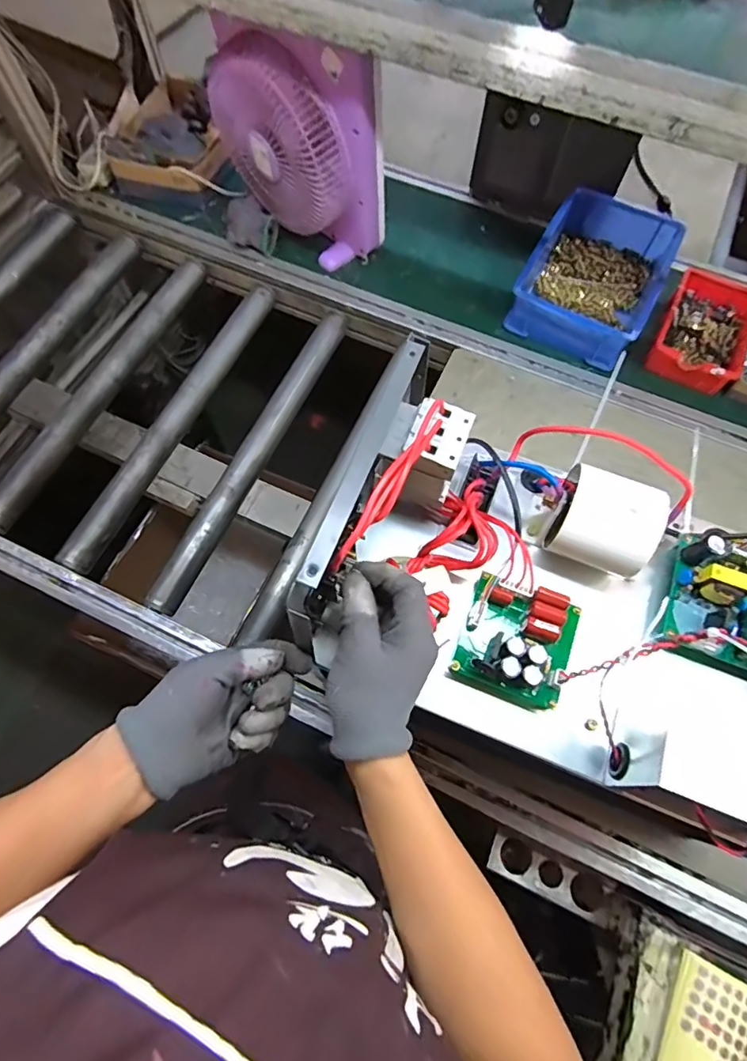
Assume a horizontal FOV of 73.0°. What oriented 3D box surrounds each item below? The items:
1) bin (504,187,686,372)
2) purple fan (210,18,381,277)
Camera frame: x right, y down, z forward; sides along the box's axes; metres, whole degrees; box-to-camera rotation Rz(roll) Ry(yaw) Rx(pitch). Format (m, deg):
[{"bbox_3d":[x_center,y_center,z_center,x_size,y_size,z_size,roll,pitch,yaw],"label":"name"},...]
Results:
[{"bbox_3d":[0.378,-0.432,0.877,0.208,0.094,0.301,28,71,9],"label":"bin"},{"bbox_3d":[-0.128,-0.584,0.789,0.286,0.292,0.090,19,69,6],"label":"purple fan"}]

